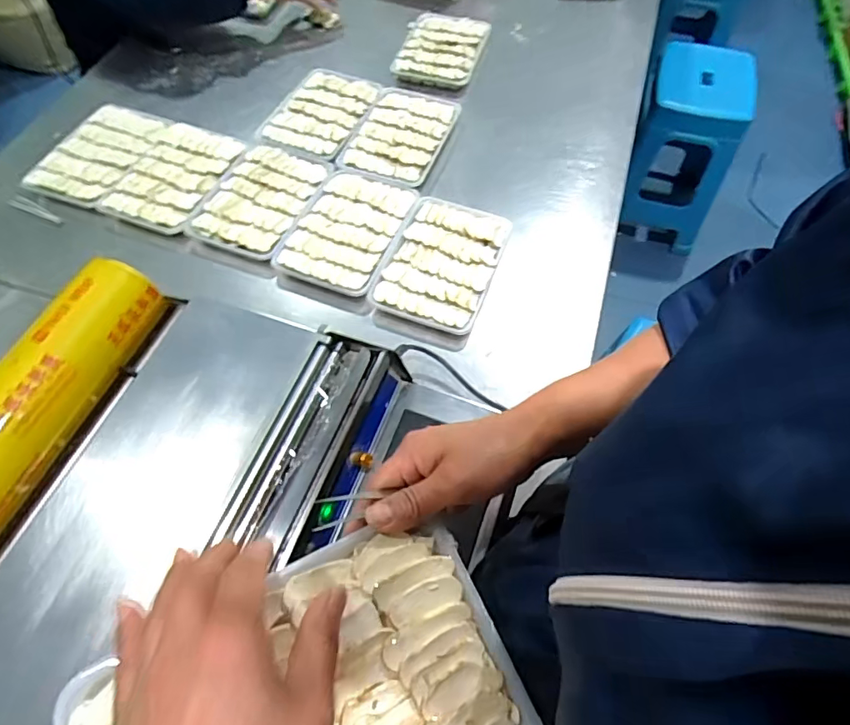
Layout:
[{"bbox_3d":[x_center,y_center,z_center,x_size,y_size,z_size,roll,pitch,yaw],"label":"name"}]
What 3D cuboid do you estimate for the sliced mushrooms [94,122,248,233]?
[{"bbox_3d":[-0.422,-0.317,0.849,0.162,0.019,0.213,19,62,8],"label":"sliced mushrooms"}]

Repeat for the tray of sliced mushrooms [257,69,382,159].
[{"bbox_3d":[-0.192,-0.463,0.928,0.170,0.020,0.217,20,62,9],"label":"tray of sliced mushrooms"}]

